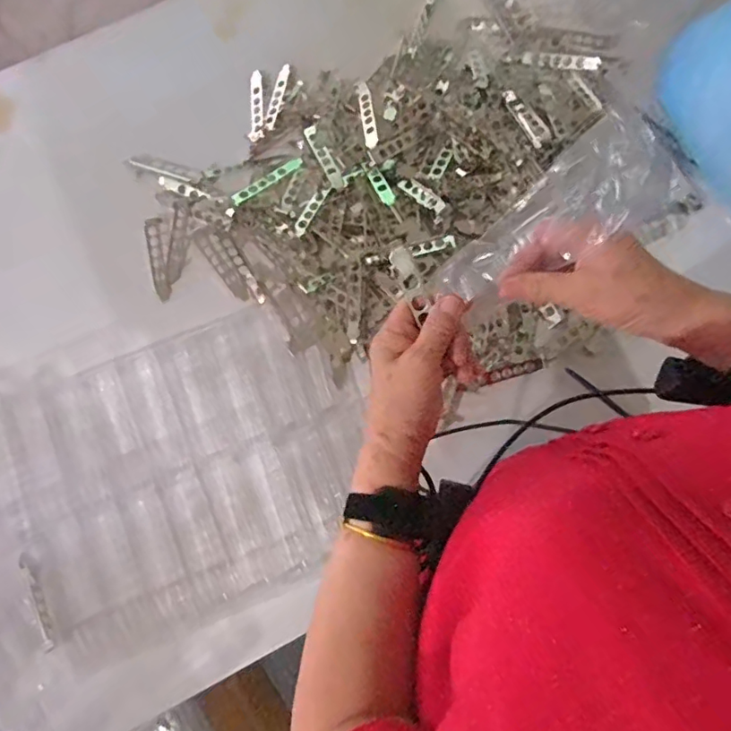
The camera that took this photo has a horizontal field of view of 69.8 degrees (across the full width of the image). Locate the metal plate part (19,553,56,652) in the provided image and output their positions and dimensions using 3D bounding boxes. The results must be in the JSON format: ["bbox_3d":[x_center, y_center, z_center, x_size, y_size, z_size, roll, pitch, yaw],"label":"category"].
[{"bbox_3d":[-0.390,0.280,0.623,0.014,0.004,0.113,-19,79,-25],"label":"metal plate part"}]

